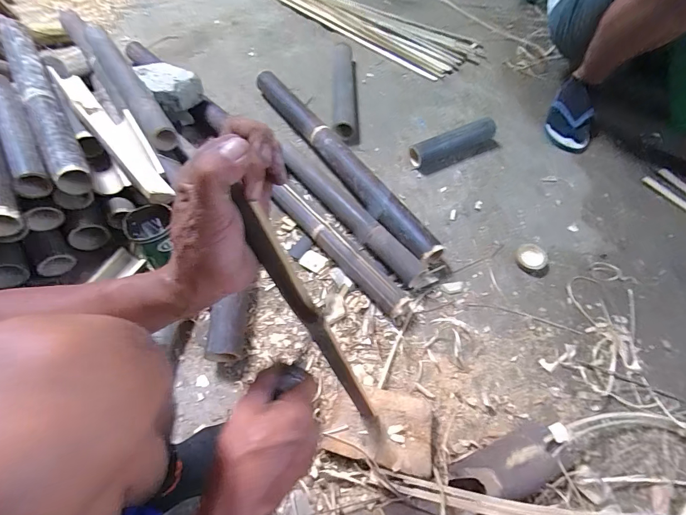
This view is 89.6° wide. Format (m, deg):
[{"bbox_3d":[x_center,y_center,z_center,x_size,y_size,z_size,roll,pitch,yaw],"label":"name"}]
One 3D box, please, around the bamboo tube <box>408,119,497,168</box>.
[{"bbox_3d":[0.298,-0.311,0.933,0.249,0.059,0.056,-21,60,-11],"label":"bamboo tube"}]

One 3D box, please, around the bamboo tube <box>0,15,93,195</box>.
[{"bbox_3d":[-0.739,-0.399,0.848,0.068,0.085,0.758,-31,62,-16],"label":"bamboo tube"}]

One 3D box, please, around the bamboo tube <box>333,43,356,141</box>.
[{"bbox_3d":[0.003,-0.539,1.071,0.071,0.054,0.433,-2,58,1],"label":"bamboo tube"}]

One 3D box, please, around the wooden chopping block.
[{"bbox_3d":[0.059,0.285,0.581,0.171,0.041,0.113,8,59,7],"label":"wooden chopping block"}]

